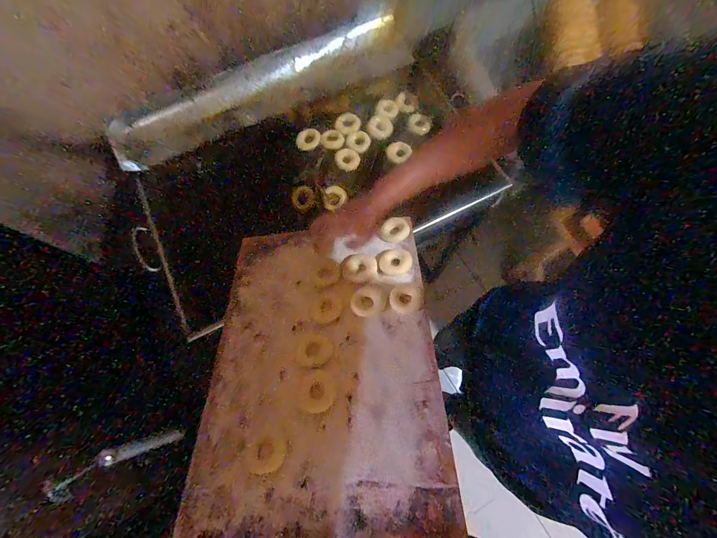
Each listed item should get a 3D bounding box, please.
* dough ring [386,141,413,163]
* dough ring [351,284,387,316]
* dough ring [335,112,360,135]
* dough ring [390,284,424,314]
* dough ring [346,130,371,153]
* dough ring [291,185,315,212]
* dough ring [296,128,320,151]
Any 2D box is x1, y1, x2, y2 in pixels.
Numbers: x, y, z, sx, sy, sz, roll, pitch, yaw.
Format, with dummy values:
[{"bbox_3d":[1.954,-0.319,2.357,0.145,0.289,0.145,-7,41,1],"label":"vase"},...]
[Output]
[{"bbox_3d":[0.120,-0.351,0.926,0.069,0.011,0.066,0,73,0],"label":"dough ring"},{"bbox_3d":[0.022,0.063,0.632,0.065,0.019,0.071,24,75,8],"label":"dough ring"},{"bbox_3d":[-0.032,-0.433,0.921,0.069,0.019,0.061,6,73,2],"label":"dough ring"},{"bbox_3d":[0.096,0.058,0.622,0.064,0.015,0.061,0,73,0],"label":"dough ring"},{"bbox_3d":[-0.001,-0.380,0.924,0.068,0.014,0.069,0,73,0],"label":"dough ring"},{"bbox_3d":[-0.151,-0.196,0.851,0.066,0.024,0.058,-30,75,-8],"label":"dough ring"},{"bbox_3d":[-0.147,-0.381,0.909,0.066,0.010,0.073,31,76,9],"label":"dough ring"}]

